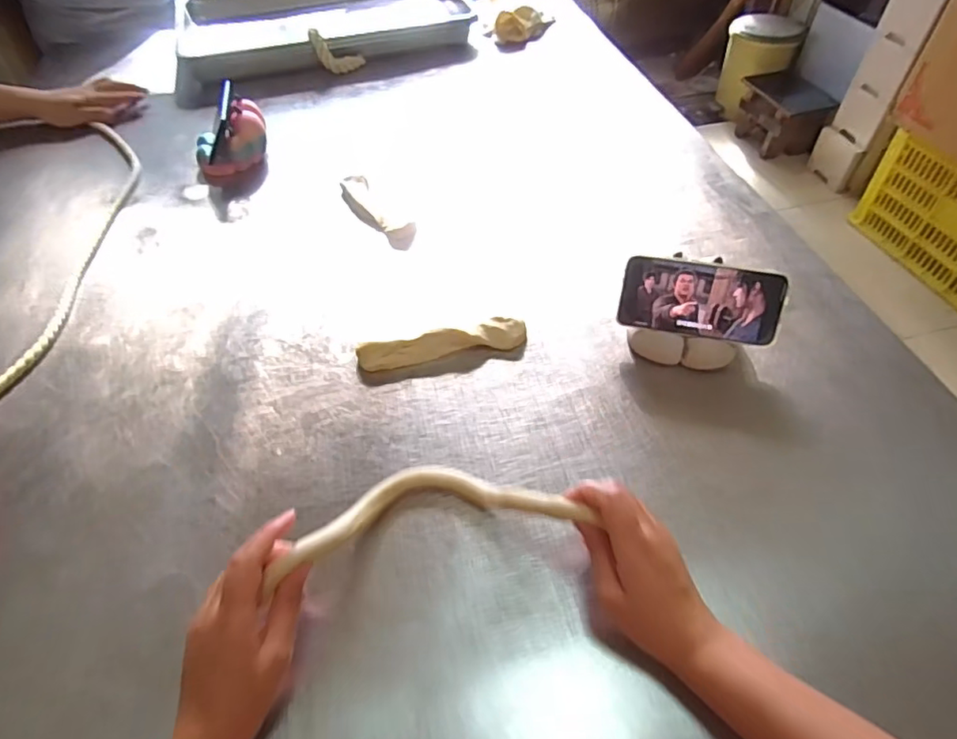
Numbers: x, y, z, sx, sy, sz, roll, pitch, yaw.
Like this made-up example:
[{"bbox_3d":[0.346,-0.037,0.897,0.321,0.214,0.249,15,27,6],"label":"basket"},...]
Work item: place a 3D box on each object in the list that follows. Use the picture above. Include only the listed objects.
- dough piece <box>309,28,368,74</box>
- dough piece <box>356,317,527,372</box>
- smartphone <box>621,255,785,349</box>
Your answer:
[{"bbox_3d":[-0.254,-0.556,1.000,0.105,0.042,0.031,7,40,-43],"label":"dough piece"},{"bbox_3d":[-0.036,-0.026,0.580,0.172,0.025,0.031,-10,50,-7],"label":"dough piece"},{"bbox_3d":[0.216,-0.068,0.547,0.149,0.071,0.006,9,15,7],"label":"smartphone"}]

